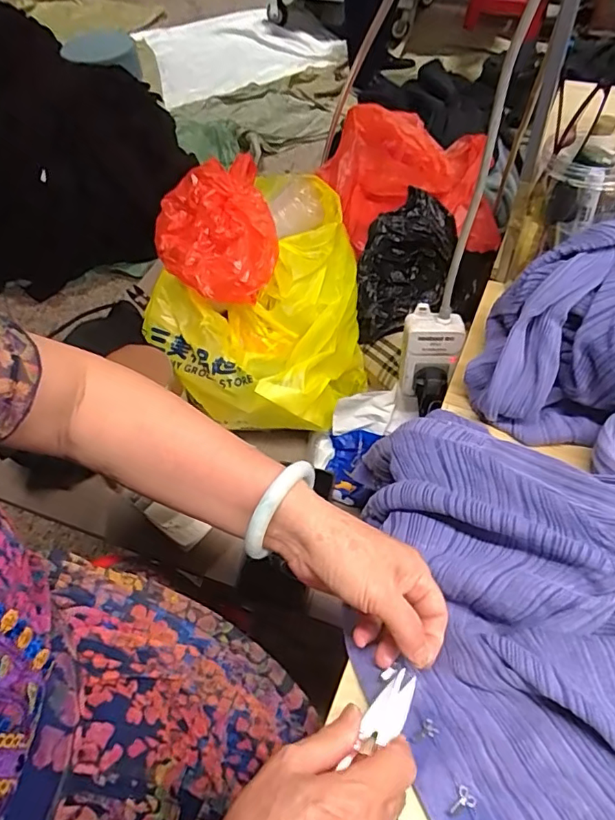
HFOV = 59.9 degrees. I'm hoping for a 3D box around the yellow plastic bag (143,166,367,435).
[{"bbox_3d":[-0.025,-0.139,0.695,0.261,0.130,0.311,32,62,24],"label":"yellow plastic bag"}]

